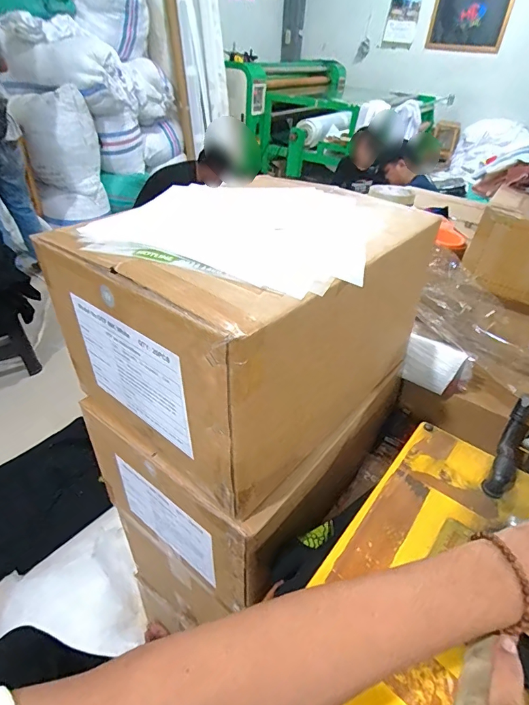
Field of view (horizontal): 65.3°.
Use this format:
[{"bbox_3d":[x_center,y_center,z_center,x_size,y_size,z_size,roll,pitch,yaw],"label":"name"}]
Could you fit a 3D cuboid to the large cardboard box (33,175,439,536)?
[{"bbox_3d":[-0.038,-0.067,0.608,0.387,0.269,0.398,28,43,28],"label":"large cardboard box"}]

